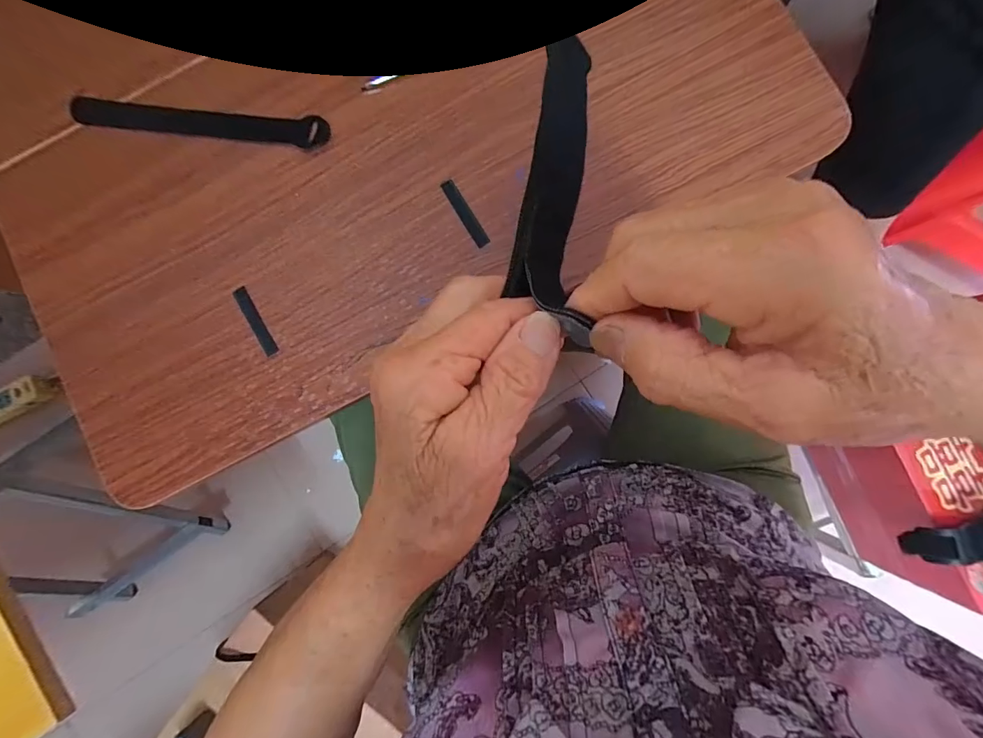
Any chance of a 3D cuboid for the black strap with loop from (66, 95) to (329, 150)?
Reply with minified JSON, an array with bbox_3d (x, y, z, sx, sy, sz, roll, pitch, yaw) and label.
[{"bbox_3d":[-0.218,-0.184,0.310,0.198,0.009,0.026,8,87,3],"label":"black strap with loop"}]

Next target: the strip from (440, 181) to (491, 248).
[{"bbox_3d":[-0.019,-0.111,0.299,0.009,0.004,0.055,-31,86,0],"label":"strip"}]

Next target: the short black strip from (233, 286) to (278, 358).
[{"bbox_3d":[-0.169,-0.034,0.299,0.009,0.004,0.054,-30,86,0],"label":"short black strip"}]

